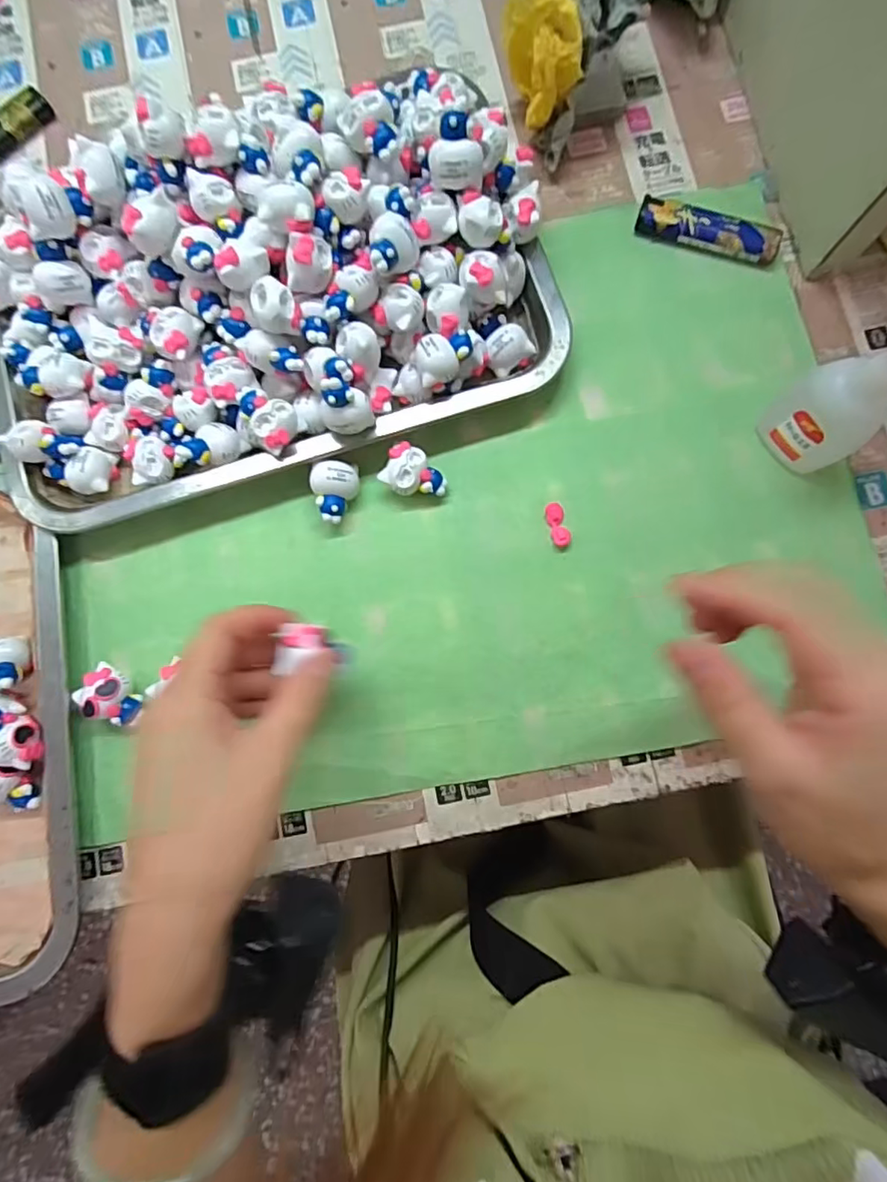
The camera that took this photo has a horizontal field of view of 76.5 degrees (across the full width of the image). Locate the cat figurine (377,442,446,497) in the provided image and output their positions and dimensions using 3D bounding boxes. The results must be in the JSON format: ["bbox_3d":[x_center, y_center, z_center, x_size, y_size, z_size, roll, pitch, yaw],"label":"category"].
[{"bbox_3d":[-0.016,-0.061,0.302,0.033,0.017,0.025,34,85,6],"label":"cat figurine"}]

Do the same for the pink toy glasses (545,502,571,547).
[{"bbox_3d":[0.062,-0.036,0.302,0.010,0.005,0.024,-14,82,0],"label":"pink toy glasses"}]

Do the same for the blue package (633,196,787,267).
[{"bbox_3d":[0.150,-0.204,0.320,0.078,0.013,0.017,19,83,4],"label":"blue package"}]

